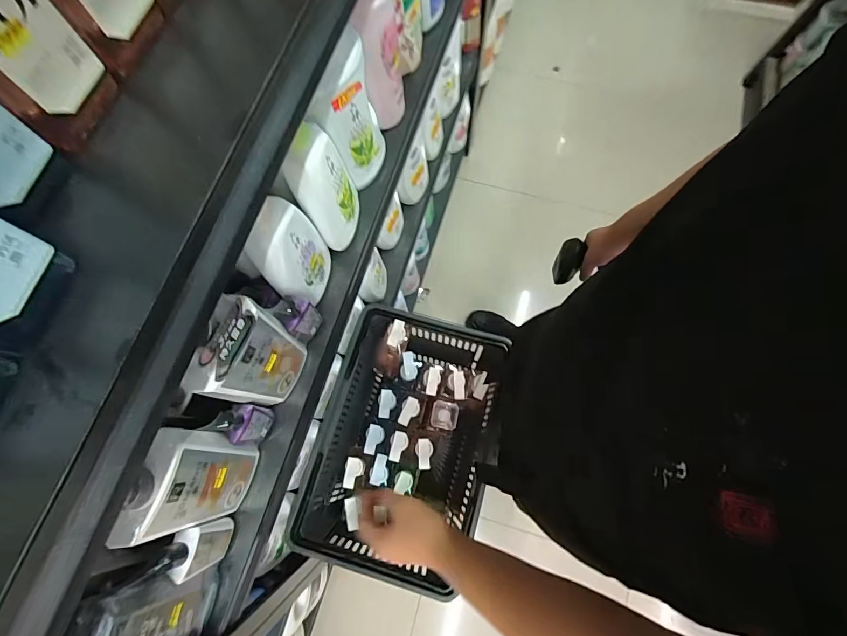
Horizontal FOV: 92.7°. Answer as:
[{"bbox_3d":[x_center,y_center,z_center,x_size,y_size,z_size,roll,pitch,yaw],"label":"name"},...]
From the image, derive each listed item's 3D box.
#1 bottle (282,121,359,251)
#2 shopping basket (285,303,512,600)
[{"bbox_3d":[-0.129,-0.177,0.553,0.047,0.171,0.106,23,75,7],"label":"bottle"},{"bbox_3d":[-0.039,0.252,0.861,0.325,0.251,0.466,13,74,5],"label":"shopping basket"}]

